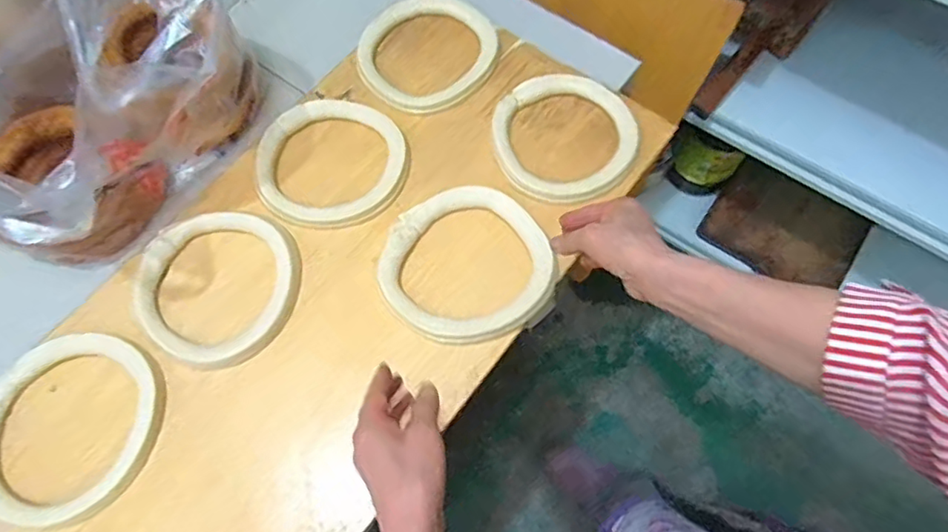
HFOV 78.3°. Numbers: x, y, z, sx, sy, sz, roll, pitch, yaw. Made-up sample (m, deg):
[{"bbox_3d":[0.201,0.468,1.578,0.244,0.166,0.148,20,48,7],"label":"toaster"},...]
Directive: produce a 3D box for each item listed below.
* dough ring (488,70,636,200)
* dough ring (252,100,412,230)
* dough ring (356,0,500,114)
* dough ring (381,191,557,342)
[{"bbox_3d":[0.107,-0.158,0.694,0.167,0.016,0.178,-1,67,2],"label":"dough ring"},{"bbox_3d":[-0.173,-0.123,0.692,0.178,0.025,0.162,-1,67,2],"label":"dough ring"},{"bbox_3d":[-0.059,-0.278,0.755,0.167,0.021,0.179,-1,67,2],"label":"dough ring"},{"bbox_3d":[-0.009,-0.005,0.644,0.187,0.020,0.170,-1,67,2],"label":"dough ring"}]

